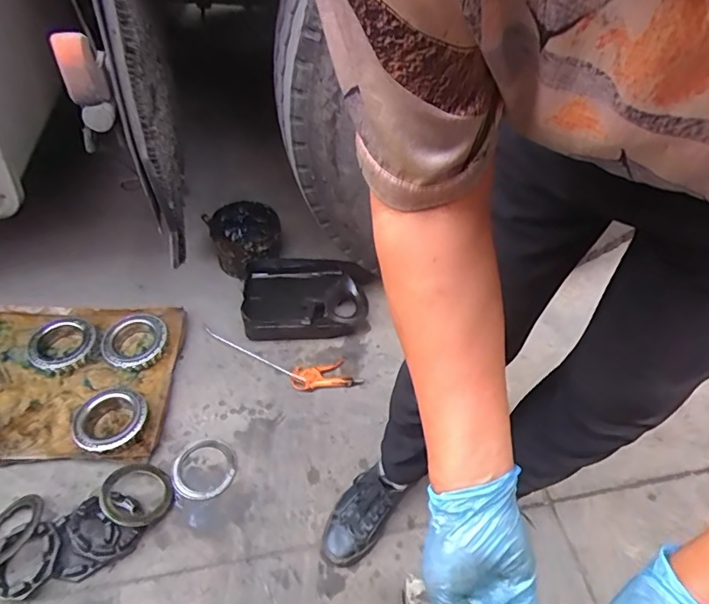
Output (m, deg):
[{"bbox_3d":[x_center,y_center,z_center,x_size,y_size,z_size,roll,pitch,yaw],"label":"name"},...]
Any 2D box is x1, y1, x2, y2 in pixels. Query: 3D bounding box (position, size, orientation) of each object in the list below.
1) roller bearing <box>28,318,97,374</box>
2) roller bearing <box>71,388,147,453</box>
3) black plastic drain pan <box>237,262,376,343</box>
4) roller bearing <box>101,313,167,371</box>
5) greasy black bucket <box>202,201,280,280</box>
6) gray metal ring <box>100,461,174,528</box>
[{"bbox_3d":[-0.654,0.092,1.133,0.129,0.047,0.140,2,49,-3],"label":"roller bearing"},{"bbox_3d":[-0.492,0.243,1.019,0.136,0.046,0.137,2,49,-3],"label":"roller bearing"},{"bbox_3d":[-0.118,-0.013,1.235,0.317,0.101,0.252,2,49,-3],"label":"black plastic drain pan"},{"bbox_3d":[-0.502,0.089,1.158,0.132,0.030,0.142,2,49,-3],"label":"roller bearing"},{"bbox_3d":[-0.290,-0.162,1.321,0.179,0.132,0.185,-18,52,-19],"label":"greasy black bucket"},{"bbox_3d":[-0.398,0.350,0.926,0.126,0.026,0.125,14,35,-10],"label":"gray metal ring"}]

